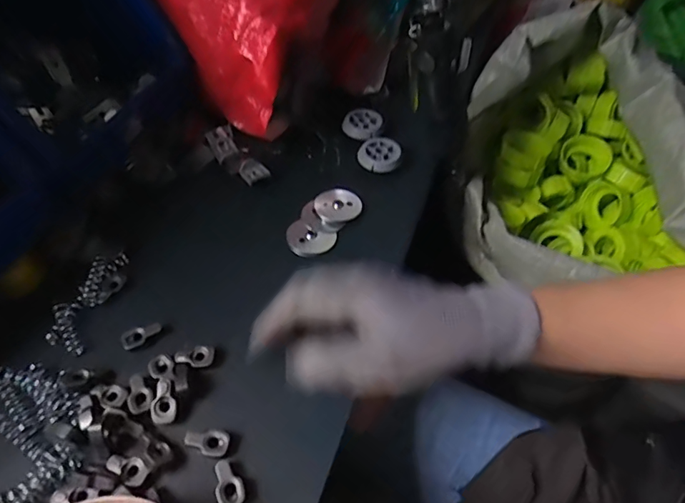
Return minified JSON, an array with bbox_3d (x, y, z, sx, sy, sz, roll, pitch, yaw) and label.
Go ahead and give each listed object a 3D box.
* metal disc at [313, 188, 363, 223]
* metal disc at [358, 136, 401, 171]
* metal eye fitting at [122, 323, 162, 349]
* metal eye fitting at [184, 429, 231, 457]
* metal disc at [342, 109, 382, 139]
[{"bbox_3d":[-0.005,-0.048,0.483,0.045,0.010,0.042,1,51,-1],"label":"metal disc"},{"bbox_3d":[0.040,-0.104,0.512,0.045,0.011,0.045,1,51,-1],"label":"metal disc"},{"bbox_3d":[-0.160,0.068,0.385,0.031,0.007,0.015,-16,53,-14],"label":"metal eye fitting"},{"bbox_3d":[-0.093,0.131,0.332,0.030,0.008,0.017,12,52,7],"label":"metal eye fitting"},{"bbox_3d":[0.023,-0.146,0.548,0.044,0.012,0.044,1,51,-1],"label":"metal disc"}]

